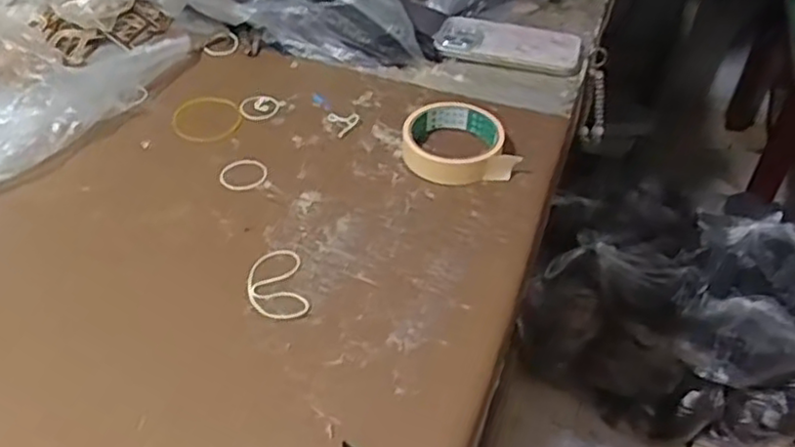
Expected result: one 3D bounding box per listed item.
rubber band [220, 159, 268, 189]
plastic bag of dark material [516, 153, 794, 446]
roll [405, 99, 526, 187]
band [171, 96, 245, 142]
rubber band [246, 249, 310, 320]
[{"bbox_3d":[-0.139,-0.044,0.630,0.045,0.008,0.040,20,50,17],"label":"rubber band"},{"bbox_3d":[0.511,0.107,1.282,0.488,0.289,0.464,19,47,18],"label":"plastic bag of dark material"},{"bbox_3d":[0.052,-0.077,0.645,0.093,0.032,0.092,-4,44,-6],"label":"roll"},{"bbox_3d":[-0.188,-0.106,0.696,0.073,0.006,0.071,23,51,20],"label":"band"},{"bbox_3d":[-0.093,0.046,0.536,0.043,0.004,0.072,-9,45,-10],"label":"rubber band"}]

